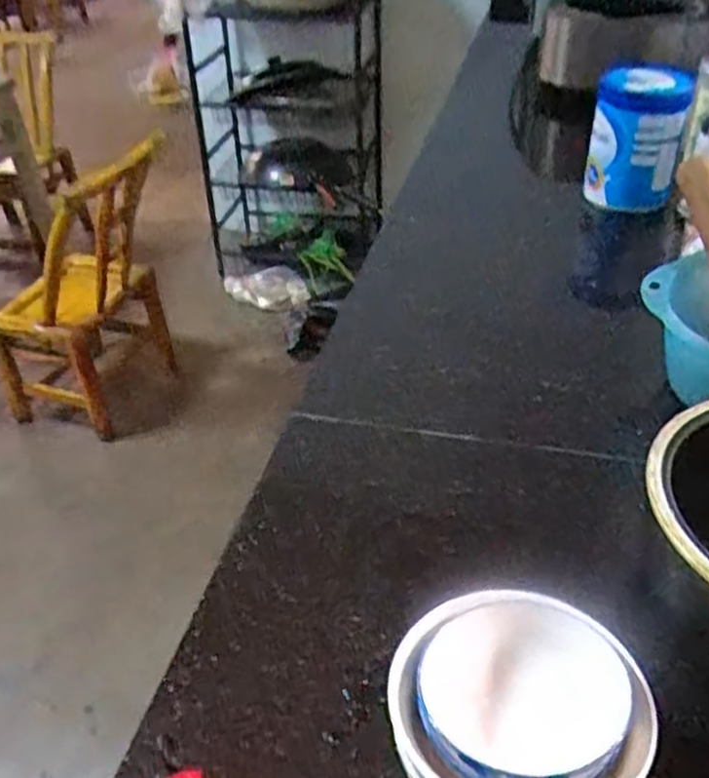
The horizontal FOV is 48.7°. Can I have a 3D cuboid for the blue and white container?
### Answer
[{"bbox_3d":[0.409,-0.362,1.155,0.132,0.183,0.122,11,40,15],"label":"blue and white container"}]

